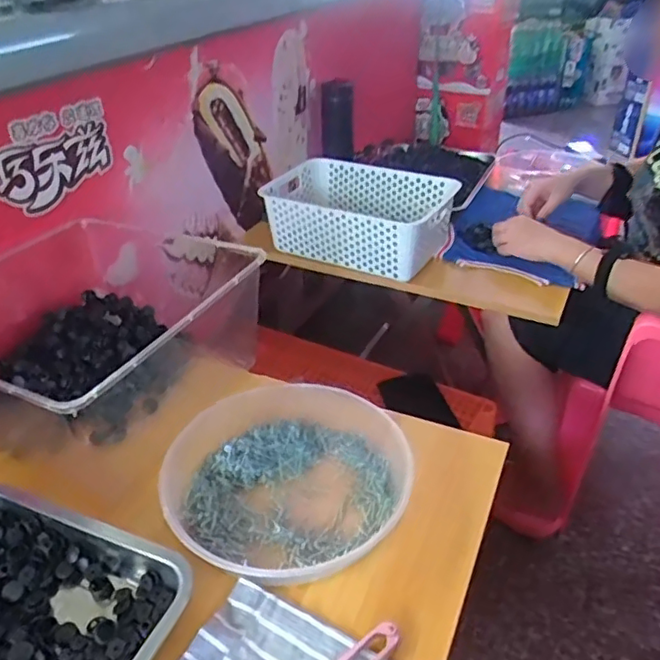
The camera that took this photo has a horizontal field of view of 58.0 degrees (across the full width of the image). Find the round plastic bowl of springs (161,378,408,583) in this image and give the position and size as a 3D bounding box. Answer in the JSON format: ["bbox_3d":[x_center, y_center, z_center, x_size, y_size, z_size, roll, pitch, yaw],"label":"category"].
[{"bbox_3d":[-0.043,0.140,0.565,0.211,0.043,0.214,-1,34,1],"label":"round plastic bowl of springs"}]

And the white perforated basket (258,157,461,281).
[{"bbox_3d":[0.039,-0.217,1.066,0.326,0.102,0.209,15,38,22],"label":"white perforated basket"}]

